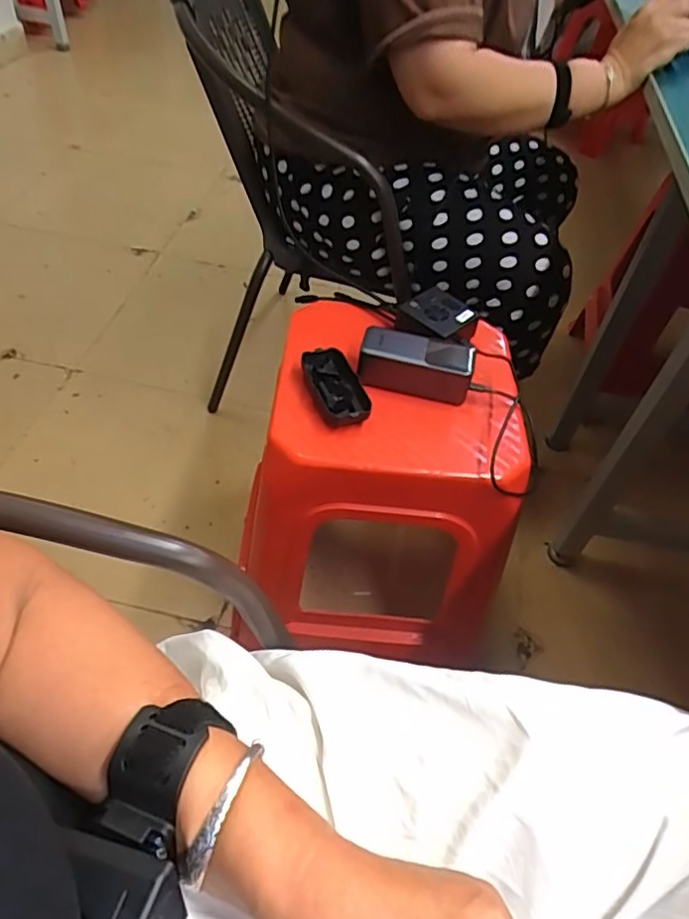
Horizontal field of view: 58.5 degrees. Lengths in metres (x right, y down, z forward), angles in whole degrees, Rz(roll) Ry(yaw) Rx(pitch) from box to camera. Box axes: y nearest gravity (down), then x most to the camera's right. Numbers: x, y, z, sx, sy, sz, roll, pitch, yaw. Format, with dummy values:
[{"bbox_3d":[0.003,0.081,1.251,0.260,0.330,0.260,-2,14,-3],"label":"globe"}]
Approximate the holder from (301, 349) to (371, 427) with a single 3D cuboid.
[{"bbox_3d":[-0.008,-0.086,0.717,0.060,0.035,0.117,-12,52,-15],"label":"holder"}]

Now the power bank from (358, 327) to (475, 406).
[{"bbox_3d":[0.085,-0.113,0.737,0.129,0.062,0.064,8,49,1],"label":"power bank"}]

